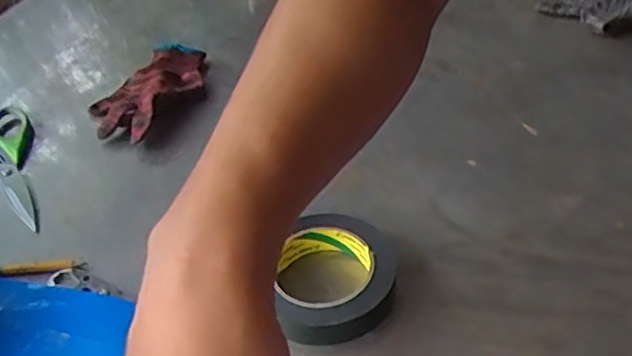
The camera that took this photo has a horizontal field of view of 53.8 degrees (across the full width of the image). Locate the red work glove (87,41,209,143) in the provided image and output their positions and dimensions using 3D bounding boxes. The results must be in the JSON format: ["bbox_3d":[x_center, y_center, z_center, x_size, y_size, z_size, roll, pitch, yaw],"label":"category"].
[{"bbox_3d":[-0.197,-0.110,0.753,0.094,0.028,0.199,10,42,19],"label":"red work glove"}]

